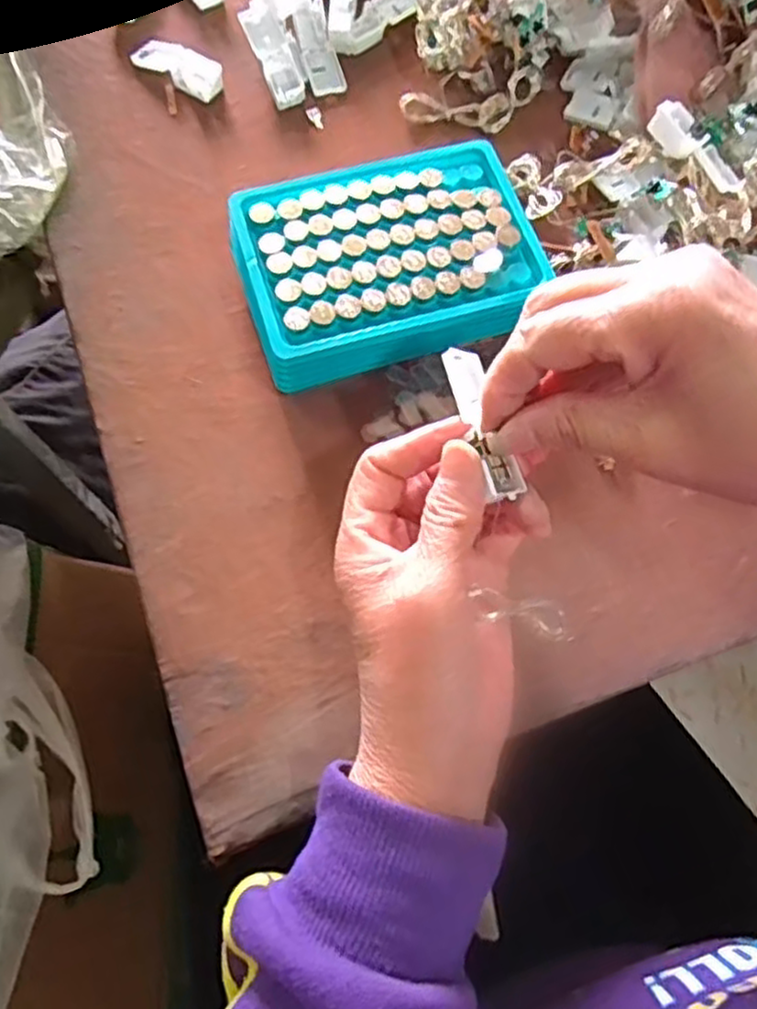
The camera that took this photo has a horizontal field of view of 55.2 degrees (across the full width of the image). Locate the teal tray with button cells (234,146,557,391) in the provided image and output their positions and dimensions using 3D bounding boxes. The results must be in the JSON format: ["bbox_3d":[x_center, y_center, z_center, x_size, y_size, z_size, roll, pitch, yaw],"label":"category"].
[{"bbox_3d":[0.003,-0.113,0.346,0.133,0.036,0.102,-17,71,-7],"label":"teal tray with button cells"}]

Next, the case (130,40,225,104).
[{"bbox_3d":[-0.115,-0.253,0.416,0.059,0.007,0.024,35,73,11],"label":"case"}]

